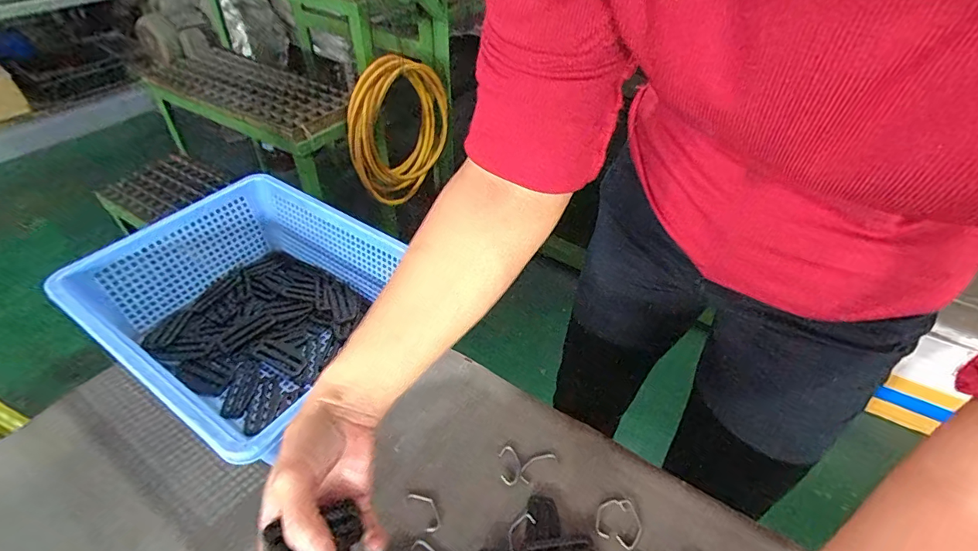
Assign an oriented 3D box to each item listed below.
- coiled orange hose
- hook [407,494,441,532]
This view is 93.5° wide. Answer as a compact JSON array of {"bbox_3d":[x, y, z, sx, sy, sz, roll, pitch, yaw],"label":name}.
[{"bbox_3d":[-0.253,-0.391,1.278,0.087,0.377,0.336,24,49,21],"label":"coiled orange hose"},{"bbox_3d":[-0.052,0.195,0.384,0.017,0.004,0.036,-27,51,-26],"label":"hook"}]

